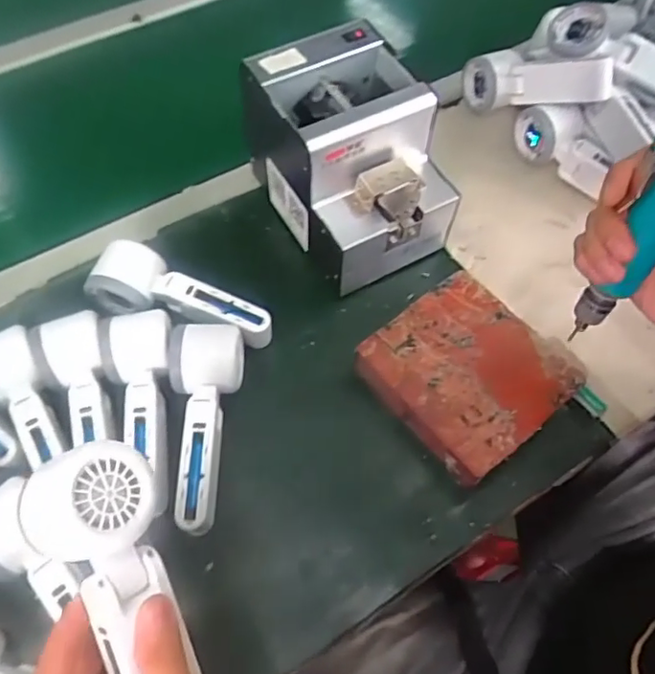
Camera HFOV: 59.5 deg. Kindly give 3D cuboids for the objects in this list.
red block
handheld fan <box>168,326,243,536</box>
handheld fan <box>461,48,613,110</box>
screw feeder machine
[{"bbox_3d":[0.115,0.032,0.484,0.130,0.042,0.139,-35,67,-18],"label":"red block"},{"bbox_3d":[-0.094,0.072,0.458,0.060,0.048,0.167,-4,61,-2],"label":"handheld fan"},{"bbox_3d":[0.218,-0.277,0.611,0.049,0.056,0.167,-42,41,-20],"label":"handheld fan"},{"bbox_3d":[0.025,-0.156,0.523,0.129,0.154,0.160,-25,64,-13],"label":"screw feeder machine"}]

